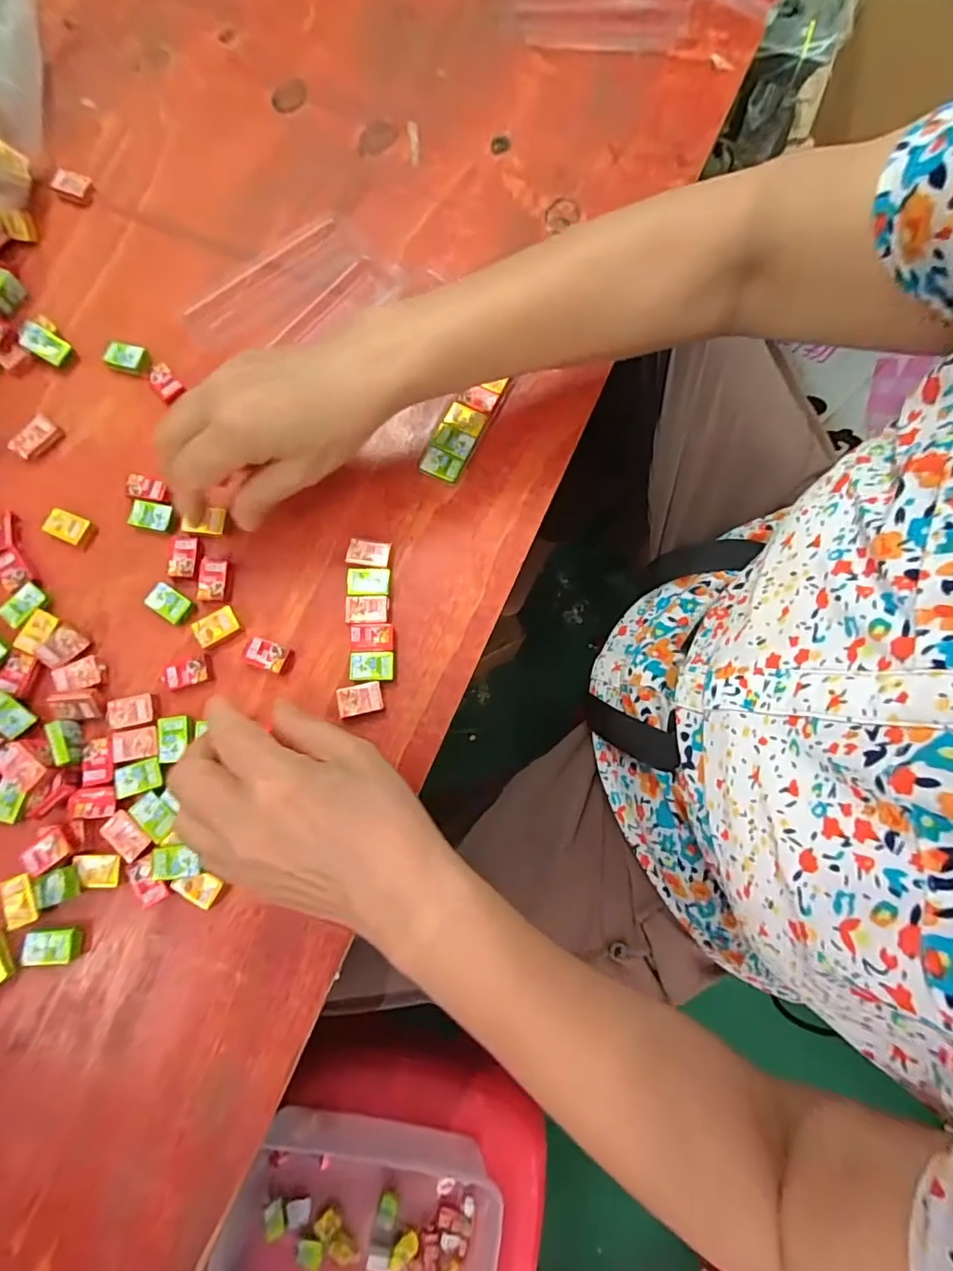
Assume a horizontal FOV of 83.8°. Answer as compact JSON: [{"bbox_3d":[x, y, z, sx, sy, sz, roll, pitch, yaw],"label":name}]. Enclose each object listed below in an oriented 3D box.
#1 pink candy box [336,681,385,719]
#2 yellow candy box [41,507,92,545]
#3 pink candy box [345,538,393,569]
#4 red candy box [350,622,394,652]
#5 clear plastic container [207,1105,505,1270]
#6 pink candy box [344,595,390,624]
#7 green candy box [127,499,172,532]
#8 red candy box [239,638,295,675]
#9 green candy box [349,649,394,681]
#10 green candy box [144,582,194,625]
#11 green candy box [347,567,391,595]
[{"bbox_3d":[-0.068,0.037,0.309,0.025,0.006,0.017,-13,79,-3],"label":"pink candy box"},{"bbox_3d":[-0.254,-0.068,0.330,0.024,0.007,0.018,24,80,4],"label":"yellow candy box"},{"bbox_3d":[-0.067,-0.050,0.327,0.026,0.006,0.017,5,79,0],"label":"pink candy box"},{"bbox_3d":[-0.062,0.001,0.316,0.026,0.006,0.017,0,79,-1],"label":"red candy box"},{"bbox_3d":[-0.099,0.540,0.483,0.241,0.075,0.161,10,79,1],"label":"clear plastic container"},{"bbox_3d":[-0.065,-0.015,0.320,0.027,0.006,0.017,0,79,-1],"label":"pink candy box"},{"bbox_3d":[-0.202,-0.074,0.330,0.027,0.006,0.017,13,79,2],"label":"green candy box"},{"bbox_3d":[-0.123,0.012,0.314,0.025,0.010,0.017,19,79,3],"label":"red candy box"},{"bbox_3d":[-0.062,0.018,0.313,0.025,0.005,0.018,0,79,-1],"label":"green candy box"},{"bbox_3d":[-0.185,-0.020,0.319,0.025,0.005,0.018,33,80,6],"label":"green candy box"},{"bbox_3d":[-0.066,-0.032,0.323,0.025,0.005,0.017,3,79,0],"label":"green candy box"}]

